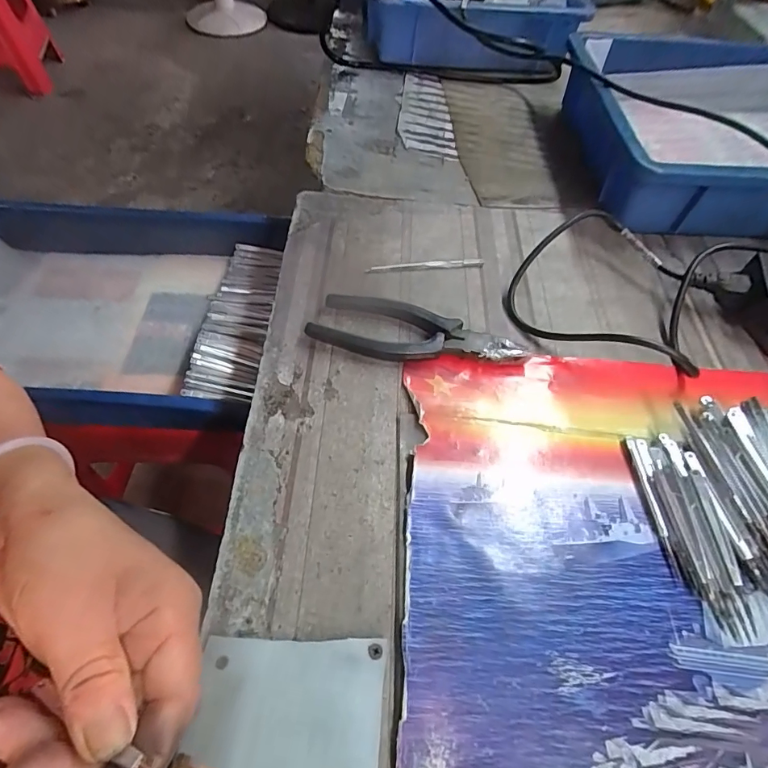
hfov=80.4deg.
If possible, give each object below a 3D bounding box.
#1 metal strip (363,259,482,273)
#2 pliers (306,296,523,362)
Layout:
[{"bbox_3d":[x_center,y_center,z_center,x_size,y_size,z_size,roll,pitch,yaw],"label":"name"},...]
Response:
[{"bbox_3d":[0.038,-0.107,0.411,0.108,0.006,0.008,-5,57,-8],"label":"metal strip"},{"bbox_3d":[0.024,-0.036,0.352,0.157,0.016,0.050,18,57,7],"label":"pliers"}]

